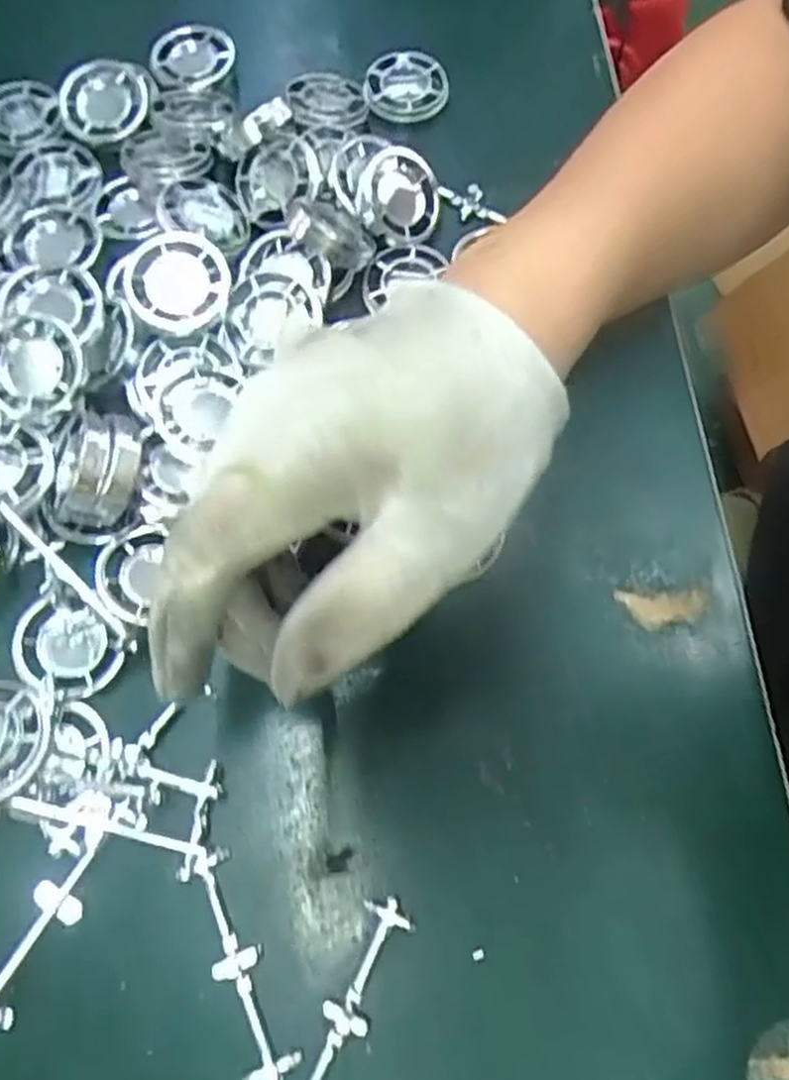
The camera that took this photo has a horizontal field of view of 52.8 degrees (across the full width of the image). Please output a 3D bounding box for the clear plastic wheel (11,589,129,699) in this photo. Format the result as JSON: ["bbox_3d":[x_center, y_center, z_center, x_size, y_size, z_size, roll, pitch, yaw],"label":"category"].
[{"bbox_3d":[-0.115,0.037,0.277,0.038,0.011,0.032,40,75,12],"label":"clear plastic wheel"}]

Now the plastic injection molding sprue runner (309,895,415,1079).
[{"bbox_3d":[-0.016,0.148,0.247,0.017,0.004,0.071,24,72,8],"label":"plastic injection molding sprue runner"}]

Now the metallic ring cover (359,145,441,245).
[{"bbox_3d":[0.003,-0.150,0.346,0.036,0.011,0.040,9,84,-22],"label":"metallic ring cover"}]

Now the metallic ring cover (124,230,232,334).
[{"bbox_3d":[-0.083,-0.099,0.305,0.036,0.012,0.040,17,81,-14],"label":"metallic ring cover"}]

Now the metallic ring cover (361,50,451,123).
[{"bbox_3d":[0.005,-0.221,0.386,0.041,0.014,0.037,-8,71,-4],"label":"metallic ring cover"}]

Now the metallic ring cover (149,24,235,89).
[{"bbox_3d":[-0.098,-0.235,0.387,0.040,0.010,0.039,-29,74,-10],"label":"metallic ring cover"}]

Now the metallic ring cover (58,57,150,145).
[{"bbox_3d":[-0.134,-0.203,0.367,0.039,0.008,0.037,-20,88,-9],"label":"metallic ring cover"}]

